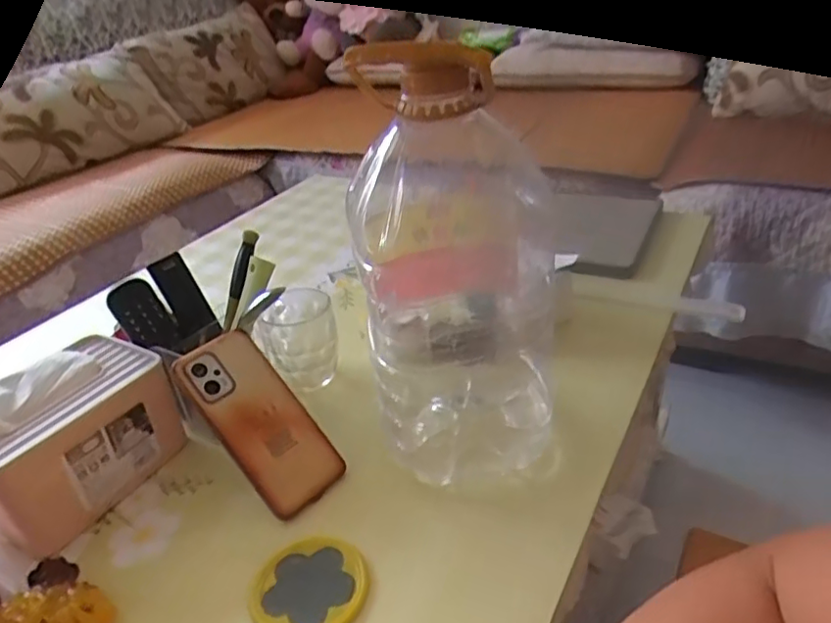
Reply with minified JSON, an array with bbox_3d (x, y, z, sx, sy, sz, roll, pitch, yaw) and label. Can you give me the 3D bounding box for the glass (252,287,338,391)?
[{"bbox_3d":[-0.126,0.028,0.659,0.078,0.083,0.092,-13,32,-10],"label":"glass"}]

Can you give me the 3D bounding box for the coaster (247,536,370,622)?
[{"bbox_3d":[-0.077,0.202,0.450,0.078,0.008,0.083,-5,31,3],"label":"coaster"}]

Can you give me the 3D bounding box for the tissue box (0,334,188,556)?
[{"bbox_3d":[-0.313,0.116,0.548,0.115,0.108,0.177,13,36,28],"label":"tissue box"}]

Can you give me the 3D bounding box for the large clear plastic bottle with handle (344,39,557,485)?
[{"bbox_3d":[0.041,-0.017,0.514,0.161,0.285,0.186,-4,31,4],"label":"large clear plastic bottle with handle"}]

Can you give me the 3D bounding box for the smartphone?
[{"bbox_3d":[-0.135,0.094,0.538,0.076,0.014,0.167,-34,83,-38],"label":"smartphone"}]

